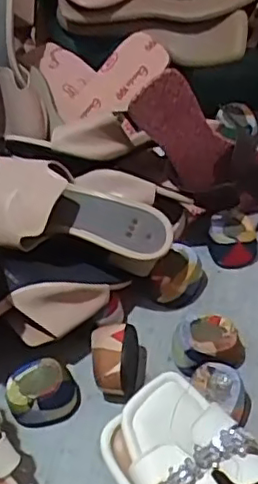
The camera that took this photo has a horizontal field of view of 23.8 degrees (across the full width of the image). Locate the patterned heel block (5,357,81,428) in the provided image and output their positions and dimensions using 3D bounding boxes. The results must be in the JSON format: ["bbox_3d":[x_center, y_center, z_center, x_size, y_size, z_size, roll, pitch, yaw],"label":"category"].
[{"bbox_3d":[-0.078,0.134,0.551,0.062,0.042,0.048,-18,48,-11],"label":"patterned heel block"}]

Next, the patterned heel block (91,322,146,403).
[{"bbox_3d":[-0.011,0.108,0.562,0.046,0.048,0.067,-3,47,3],"label":"patterned heel block"}]

